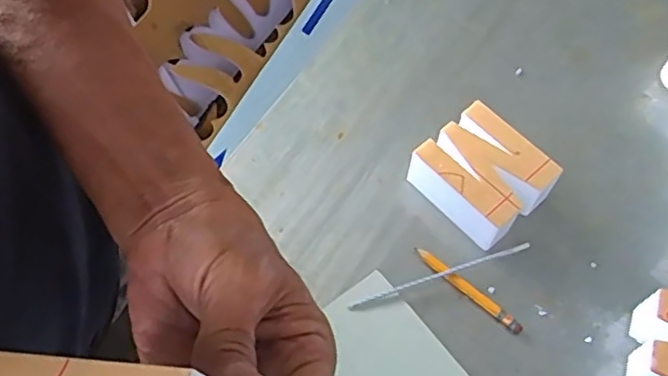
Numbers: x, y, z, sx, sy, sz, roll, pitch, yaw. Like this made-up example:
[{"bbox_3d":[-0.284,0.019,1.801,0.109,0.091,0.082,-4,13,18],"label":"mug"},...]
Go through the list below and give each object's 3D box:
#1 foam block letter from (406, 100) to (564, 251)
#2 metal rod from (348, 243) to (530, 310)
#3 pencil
[{"bbox_3d":[0.111,-0.009,0.481,0.072,0.043,0.084,-38,69,-19],"label":"foam block letter"},{"bbox_3d":[0.076,0.062,0.459,0.138,0.007,0.005,-16,63,-10],"label":"metal rod"},{"bbox_3d":[0.095,0.072,0.457,0.089,0.004,0.009,38,67,17],"label":"pencil"}]

